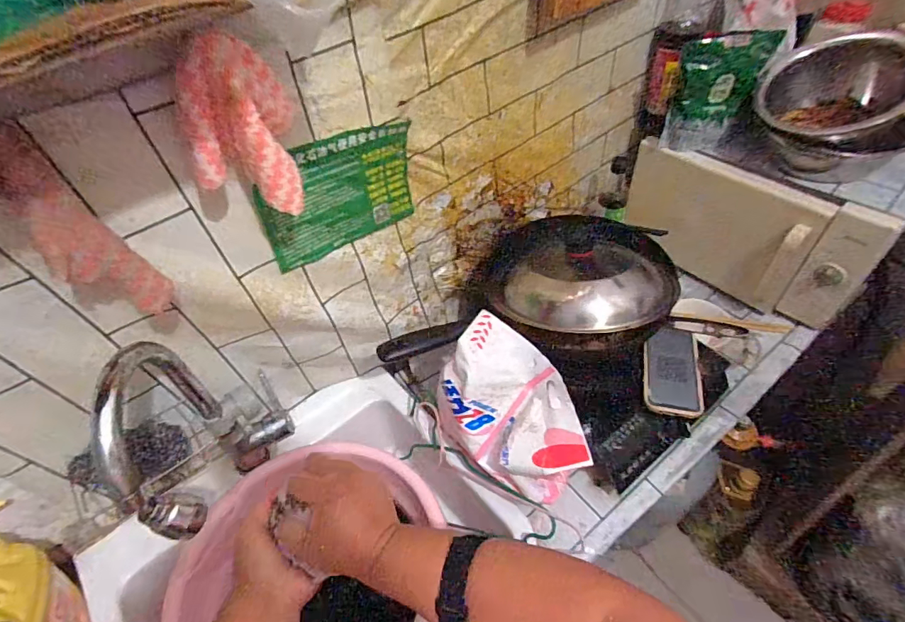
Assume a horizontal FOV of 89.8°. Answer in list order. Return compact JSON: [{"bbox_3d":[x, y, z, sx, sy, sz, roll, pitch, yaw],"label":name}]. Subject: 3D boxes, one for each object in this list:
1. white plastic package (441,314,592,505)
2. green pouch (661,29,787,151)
[{"bbox_3d":[0.078,0.143,0.600,0.132,0.190,0.206,-31,54,-21],"label":"white plastic package"},{"bbox_3d":[0.464,-0.380,0.799,0.141,0.174,0.057,9,51,12],"label":"green pouch"}]

